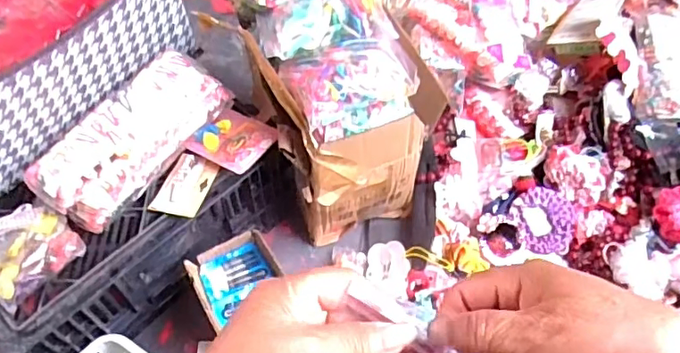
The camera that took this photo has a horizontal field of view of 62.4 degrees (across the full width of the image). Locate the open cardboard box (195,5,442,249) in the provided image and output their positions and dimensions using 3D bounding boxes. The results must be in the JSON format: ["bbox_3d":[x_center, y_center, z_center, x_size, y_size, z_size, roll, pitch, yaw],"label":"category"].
[{"bbox_3d":[0.009,-0.047,0.754,0.193,0.301,0.174,-19,58,-12],"label":"open cardboard box"}]

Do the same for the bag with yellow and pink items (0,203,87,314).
[{"bbox_3d":[-0.338,0.081,0.605,0.106,0.048,0.098,38,64,22],"label":"bag with yellow and pink items"}]

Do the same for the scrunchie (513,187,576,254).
[{"bbox_3d":[0.309,0.066,0.843,0.084,0.025,0.095,-4,57,-3],"label":"scrunchie"}]

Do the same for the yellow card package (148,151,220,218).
[{"bbox_3d":[-0.184,0.011,0.672,0.054,0.009,0.083,15,58,10],"label":"yellow card package"}]

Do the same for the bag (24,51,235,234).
[{"bbox_3d":[-0.237,-0.044,0.656,0.096,0.076,0.236,31,62,19],"label":"bag"}]

